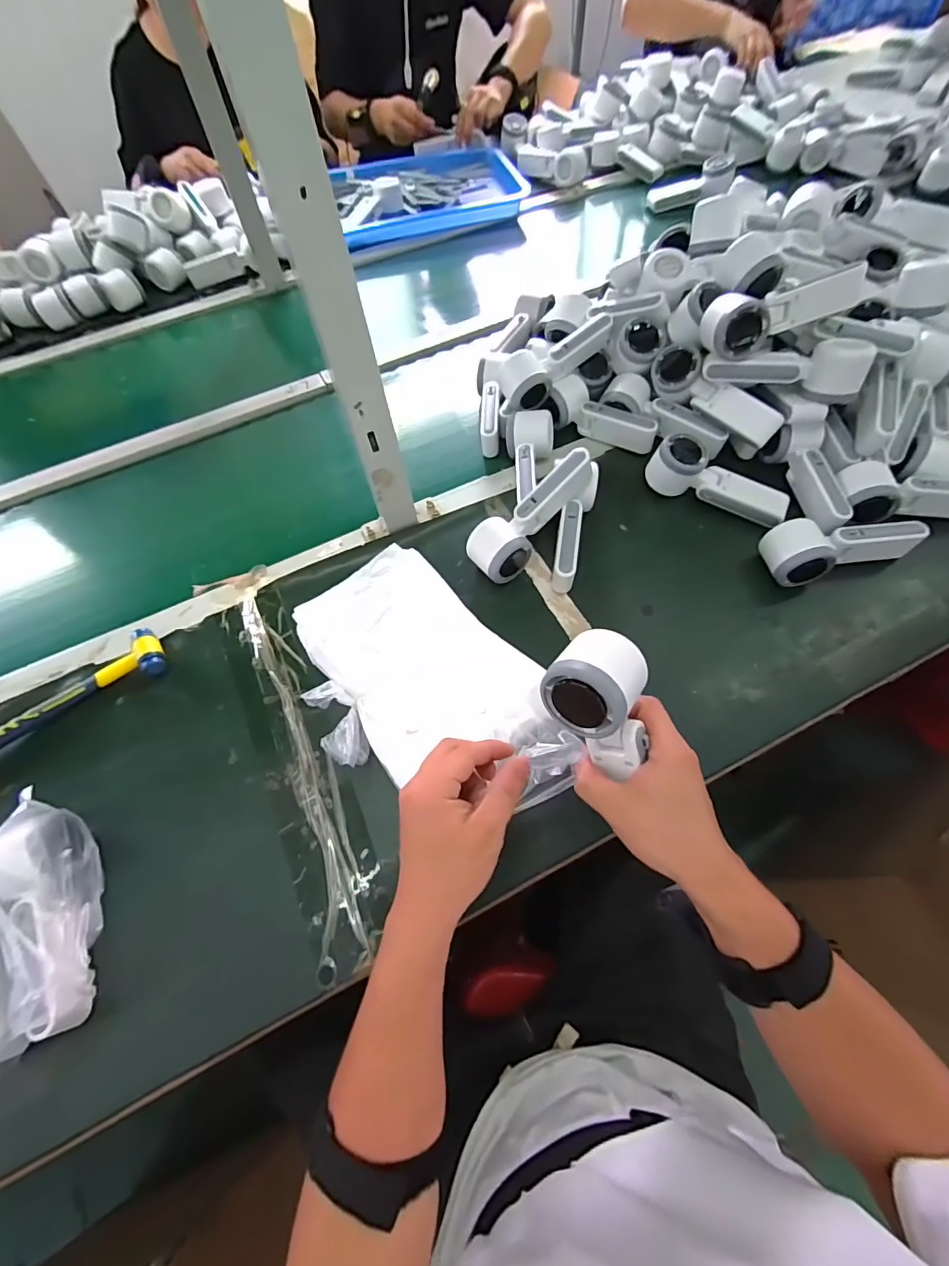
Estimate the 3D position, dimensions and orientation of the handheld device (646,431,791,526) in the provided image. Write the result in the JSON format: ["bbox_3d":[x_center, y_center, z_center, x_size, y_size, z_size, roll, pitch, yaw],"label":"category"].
[{"bbox_3d":[0.296,-0.185,0.580,0.166,0.056,0.062,29,68,18],"label":"handheld device"}]

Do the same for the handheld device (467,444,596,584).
[{"bbox_3d":[0.065,-0.132,0.544,0.167,0.056,0.057,-45,70,1],"label":"handheld device"}]

